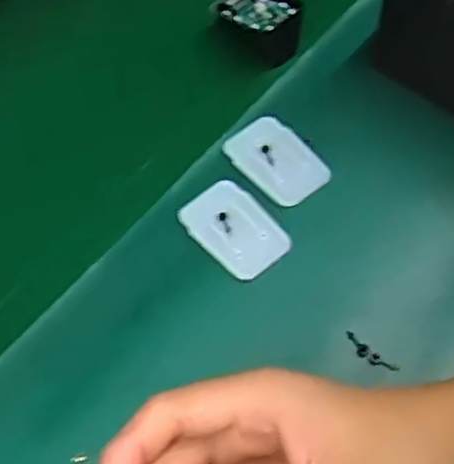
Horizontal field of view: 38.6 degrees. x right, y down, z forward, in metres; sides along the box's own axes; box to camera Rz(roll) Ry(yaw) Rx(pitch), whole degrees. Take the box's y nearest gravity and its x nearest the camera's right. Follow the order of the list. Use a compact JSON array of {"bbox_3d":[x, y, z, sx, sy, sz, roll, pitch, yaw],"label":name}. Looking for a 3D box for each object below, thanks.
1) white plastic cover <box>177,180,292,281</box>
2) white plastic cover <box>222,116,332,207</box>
[{"bbox_3d":[0.004,-0.003,0.415,0.045,0.006,0.070,-37,66,-15],"label":"white plastic cover"},{"bbox_3d":[0.034,-0.049,0.438,0.045,0.005,0.071,-39,61,-11],"label":"white plastic cover"}]

